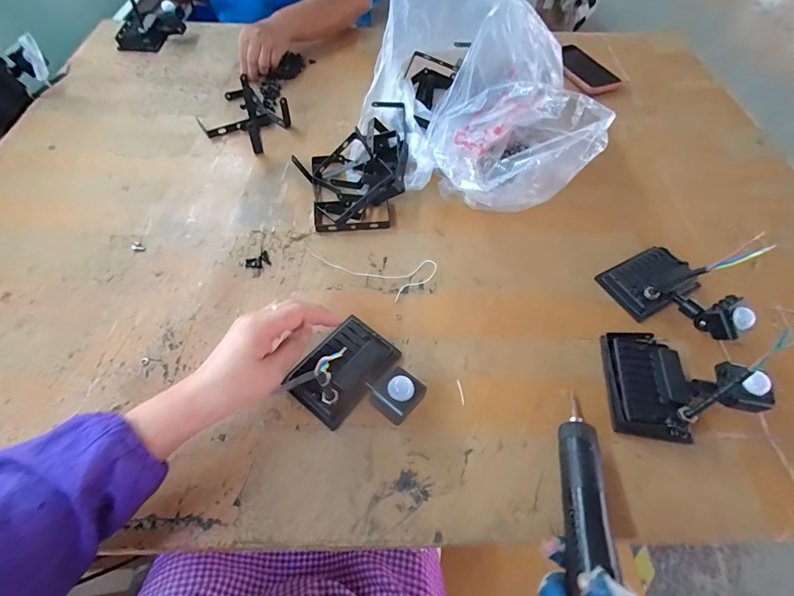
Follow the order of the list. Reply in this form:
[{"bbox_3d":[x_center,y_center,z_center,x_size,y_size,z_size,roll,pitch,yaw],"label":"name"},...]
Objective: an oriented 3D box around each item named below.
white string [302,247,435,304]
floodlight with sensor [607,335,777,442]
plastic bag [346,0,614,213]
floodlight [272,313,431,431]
[{"bbox_3d":[-0.038,-0.032,0.481,0.169,0.014,0.060,8,56,4],"label":"white string"},{"bbox_3d":[0.282,0.081,0.387,0.121,0.056,0.113,9,57,5],"label":"floodlight with sensor"},{"bbox_3d":[0.117,-0.317,0.513,0.326,0.277,0.364,20,58,12],"label":"plastic bag"},{"bbox_3d":[-0.034,0.074,0.382,0.122,0.054,0.105,24,59,14],"label":"floodlight"}]

